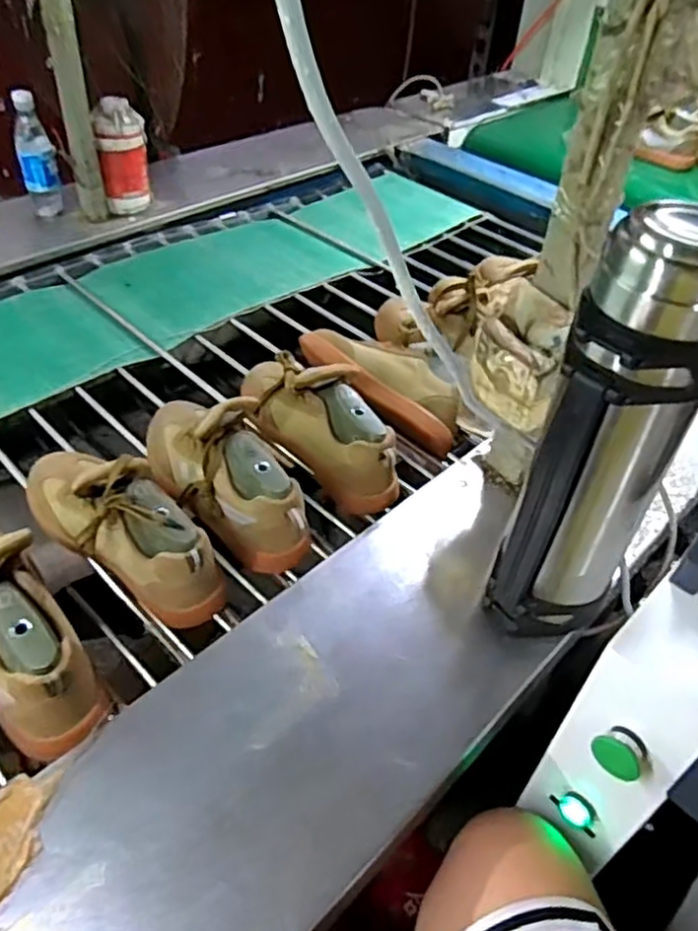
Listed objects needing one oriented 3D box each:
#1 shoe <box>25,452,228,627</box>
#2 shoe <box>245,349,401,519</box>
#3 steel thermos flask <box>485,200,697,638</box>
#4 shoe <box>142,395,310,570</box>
[{"bbox_3d":[-0.251,0.052,0.718,0.292,0.125,0.088,34,52,26],"label":"shoe"},{"bbox_3d":[-0.042,-0.062,0.870,0.083,0.127,0.261,-28,54,-29],"label":"shoe"},{"bbox_3d":[0.213,-0.009,0.580,0.114,0.389,0.110,22,47,16],"label":"steel thermos flask"},{"bbox_3d":[-0.154,-0.002,0.799,0.096,0.131,0.280,-28,54,-29],"label":"shoe"}]

